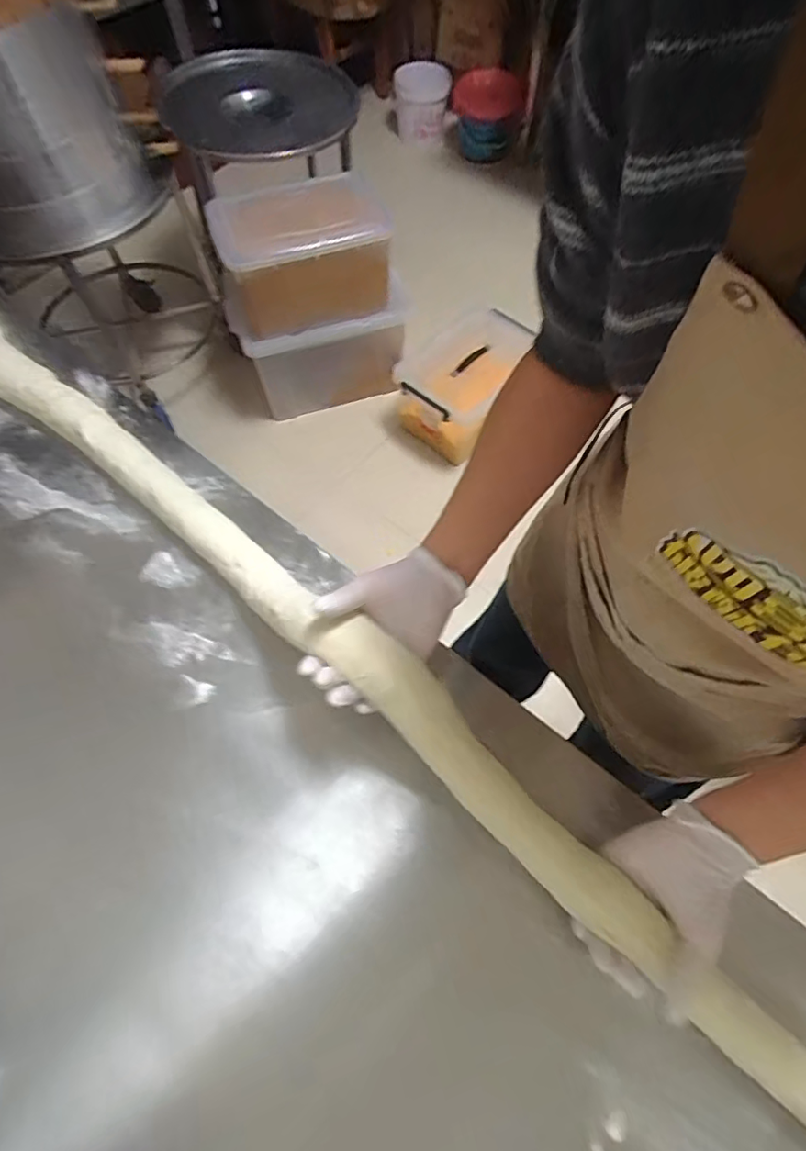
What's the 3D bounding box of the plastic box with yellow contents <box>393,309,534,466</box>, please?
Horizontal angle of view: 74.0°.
[{"bbox_3d":[0.195,-0.552,1.608,0.286,0.262,0.413,40,70,17],"label":"plastic box with yellow contents"}]

